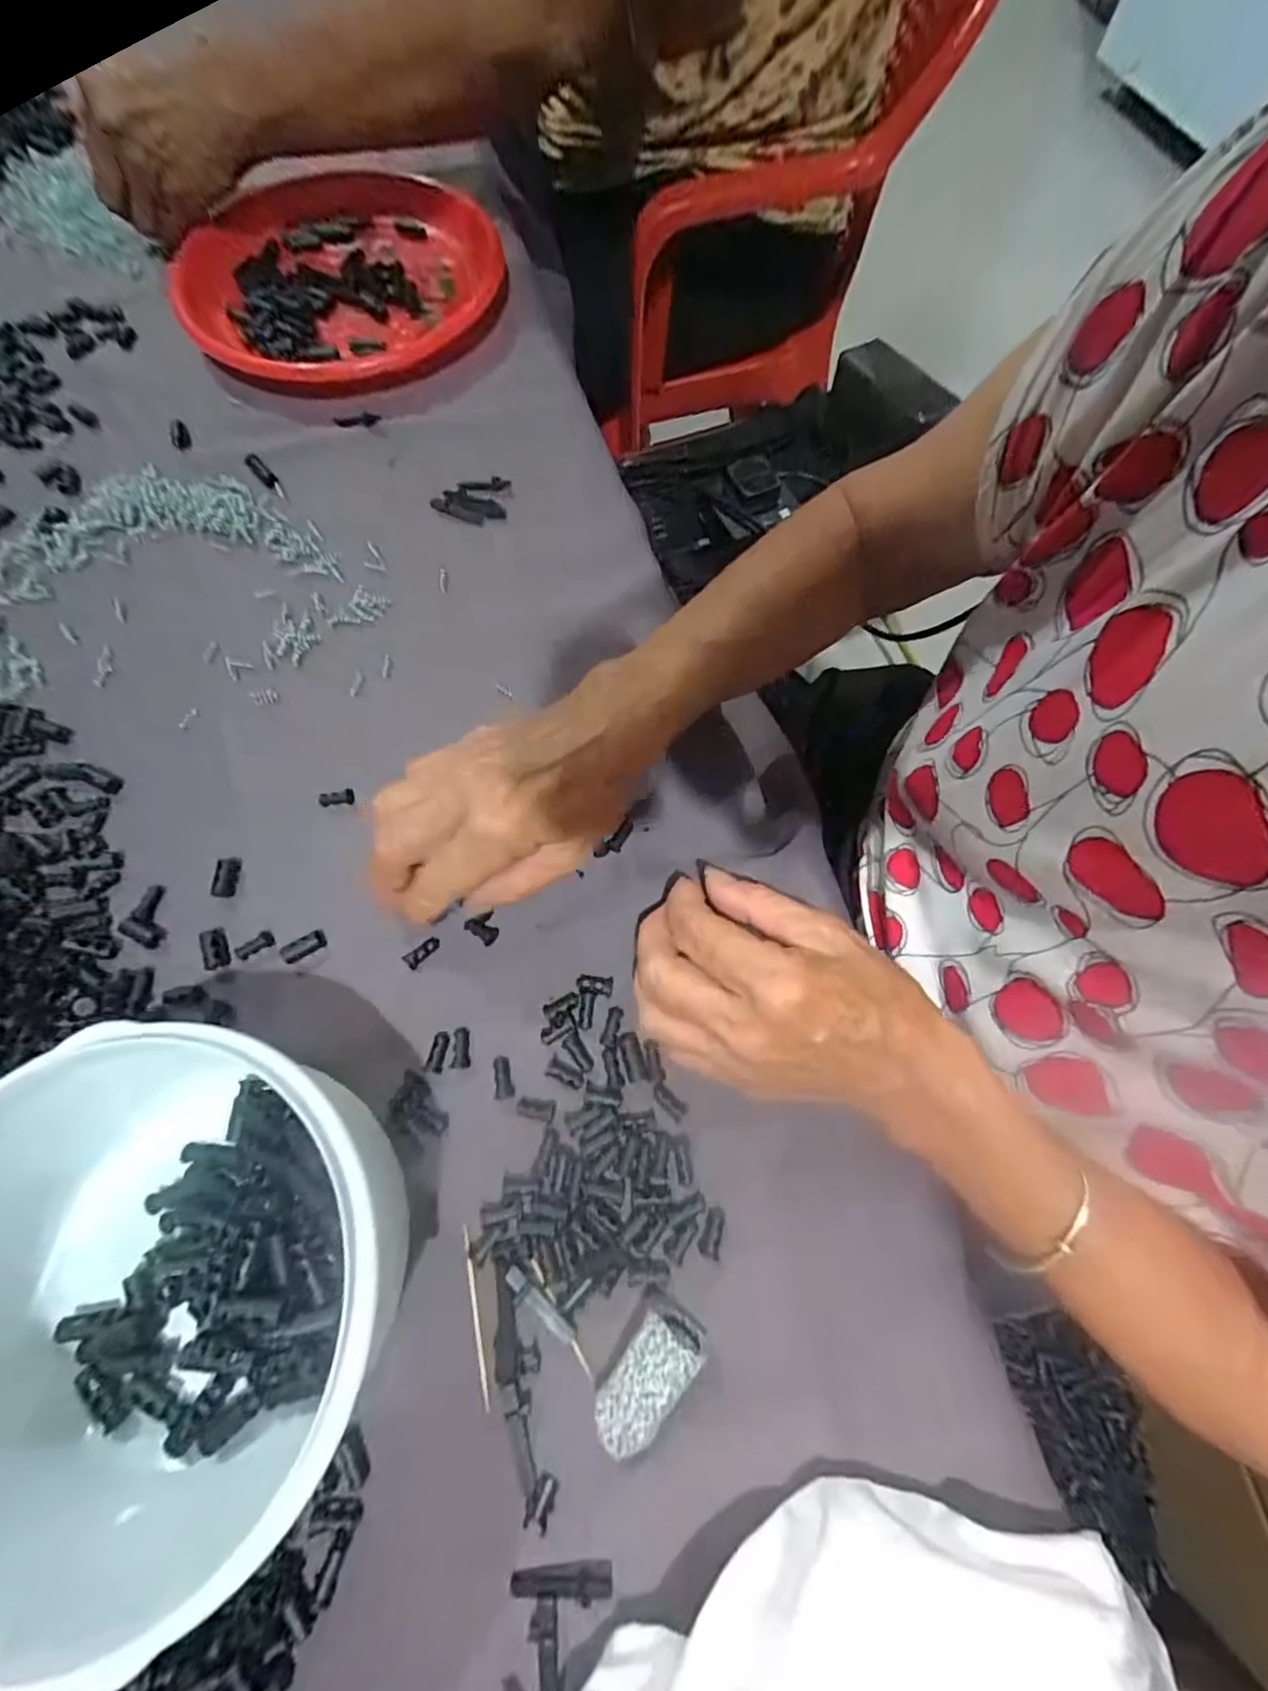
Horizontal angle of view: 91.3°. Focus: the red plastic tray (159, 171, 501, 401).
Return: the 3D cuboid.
[{"bbox_3d":[-0.207,-0.395,0.438,0.221,0.042,0.187,-4,70,-2],"label":"red plastic tray"}]

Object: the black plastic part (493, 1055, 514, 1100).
[{"bbox_3d":[-0.058,0.103,0.275,0.008,0.004,0.018,-8,70,-4],"label":"black plastic part"}]

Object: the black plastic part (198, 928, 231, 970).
[{"bbox_3d":[-0.200,0.049,0.294,0.011,0.006,0.020,-22,71,-9],"label":"black plastic part"}]

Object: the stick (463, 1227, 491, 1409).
[{"bbox_3d":[-0.062,0.183,0.242,0.004,0.004,0.061,-12,70,-5],"label":"stick"}]

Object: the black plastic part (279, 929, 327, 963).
[{"bbox_3d":[-0.157,0.048,0.294,0.020,0.005,0.009,-28,72,-11],"label":"black plastic part"}]

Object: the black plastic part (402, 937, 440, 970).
[{"bbox_3d":[-0.100,0.050,0.294,0.017,0.004,0.007,-41,75,-14],"label":"black plastic part"}]

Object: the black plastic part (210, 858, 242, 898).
[{"bbox_3d":[-0.201,0.016,0.304,0.011,0.006,0.018,2,70,0],"label":"black plastic part"}]

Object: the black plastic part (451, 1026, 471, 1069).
[{"bbox_3d":[-0.078,0.091,0.279,0.008,0.004,0.017,-3,70,-2],"label":"black plastic part"}]

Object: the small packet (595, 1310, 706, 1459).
[{"bbox_3d":[0.004,0.201,0.232,0.025,0.017,0.045,35,73,11],"label":"small packet"}]

